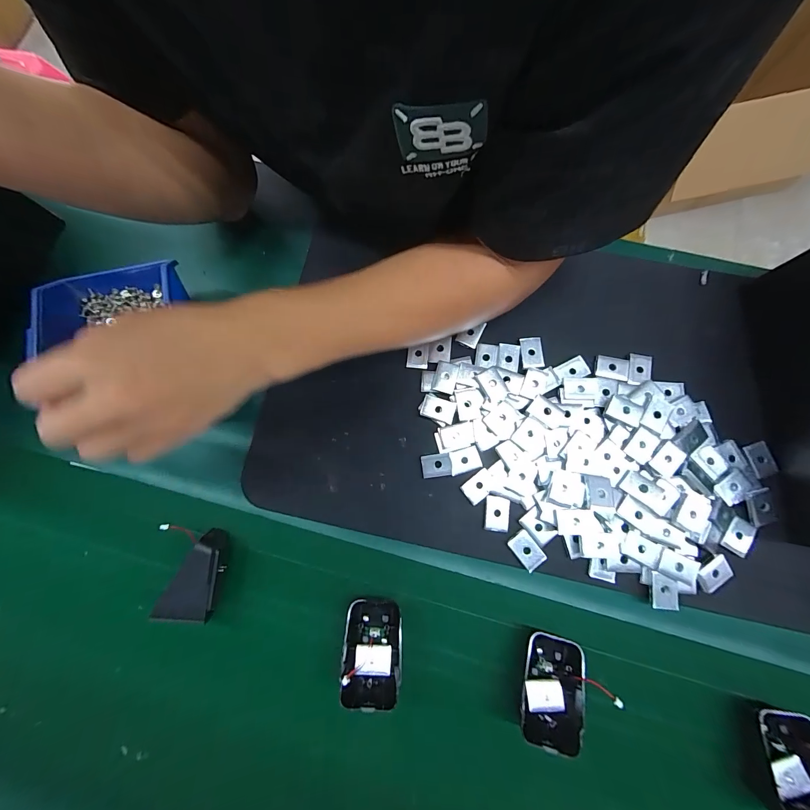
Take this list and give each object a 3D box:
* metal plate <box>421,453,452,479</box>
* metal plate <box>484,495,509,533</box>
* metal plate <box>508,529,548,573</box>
[{"bbox_3d":[0.027,0.052,0.295,0.025,0.004,0.019,-9,85,12],"label":"metal plate"},{"bbox_3d":[0.077,0.091,0.287,0.020,0.006,0.028,7,78,2],"label":"metal plate"},{"bbox_3d":[0.100,0.119,0.282,0.019,0.004,0.029,-36,80,-6],"label":"metal plate"}]

